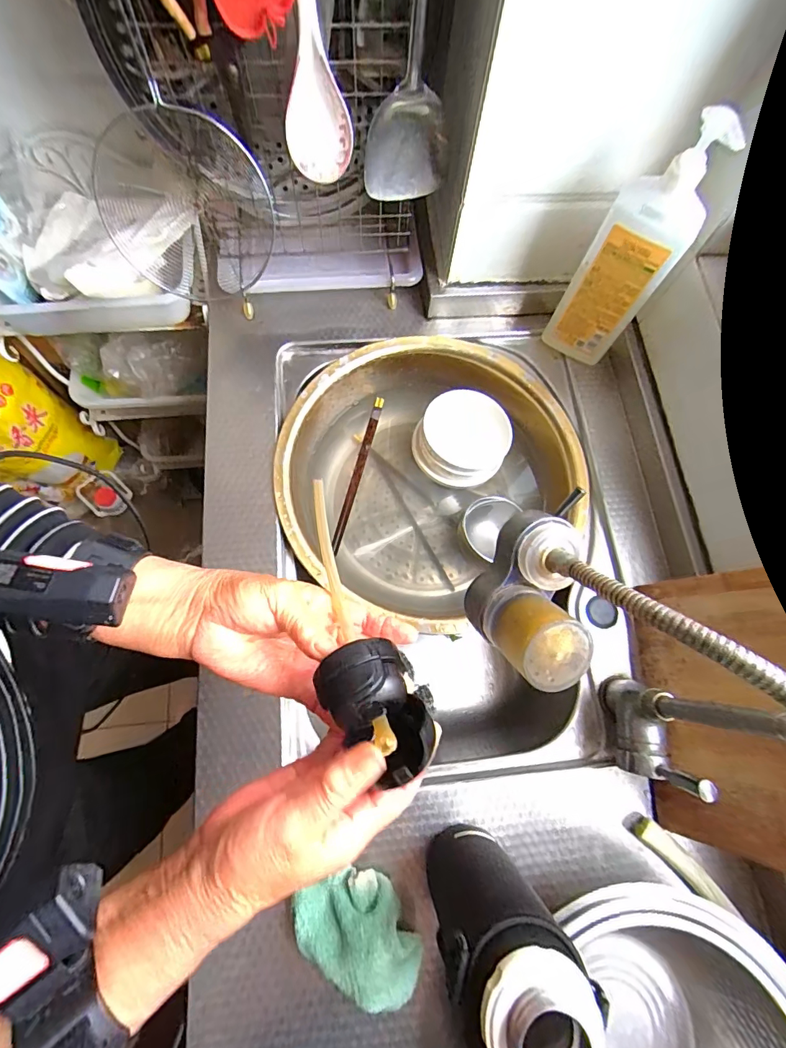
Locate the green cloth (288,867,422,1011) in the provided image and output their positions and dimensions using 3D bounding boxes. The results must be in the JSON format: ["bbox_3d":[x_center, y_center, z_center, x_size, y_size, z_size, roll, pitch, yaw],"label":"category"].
[{"bbox_3d":[-0.030,0.370,0.392,0.092,0.048,0.114,-30,77,-11],"label":"green cloth"}]

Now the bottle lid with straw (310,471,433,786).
[{"bbox_3d":[-0.037,0.054,0.320,0.057,0.045,0.240,-20,46,-8],"label":"bottle lid with straw"}]

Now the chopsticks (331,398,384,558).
[{"bbox_3d":[-0.049,-0.072,0.622,0.012,0.014,0.242,14,73,2],"label":"chopsticks"}]

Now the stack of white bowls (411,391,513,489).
[{"bbox_3d":[0.099,-0.121,0.625,0.123,0.054,0.127,27,74,6],"label":"stack of white bowls"}]

